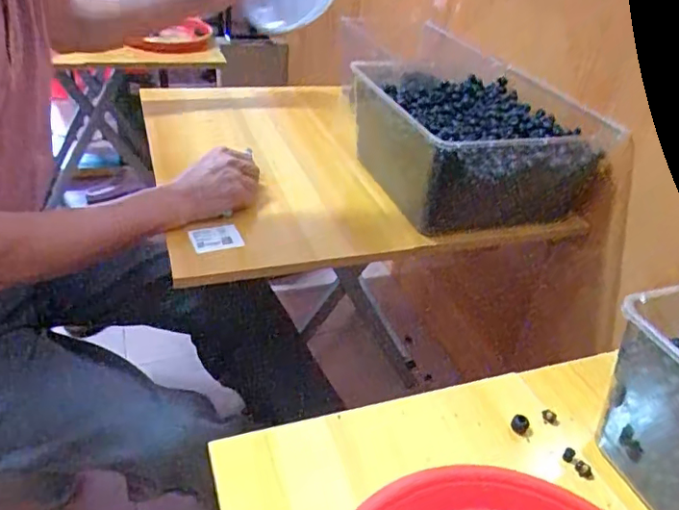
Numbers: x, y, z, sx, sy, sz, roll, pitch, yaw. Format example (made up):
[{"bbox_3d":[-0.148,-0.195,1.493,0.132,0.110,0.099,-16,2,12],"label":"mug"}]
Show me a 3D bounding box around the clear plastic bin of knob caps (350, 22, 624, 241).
[{"bbox_3d":[0.217,-0.163,0.841,0.339,0.147,0.285,-9,38,-22],"label":"clear plastic bin of knob caps"}]

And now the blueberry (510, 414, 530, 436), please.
[{"bbox_3d":[0.161,0.148,0.485,0.015,0.015,0.018,21,37,20],"label":"blueberry"}]

